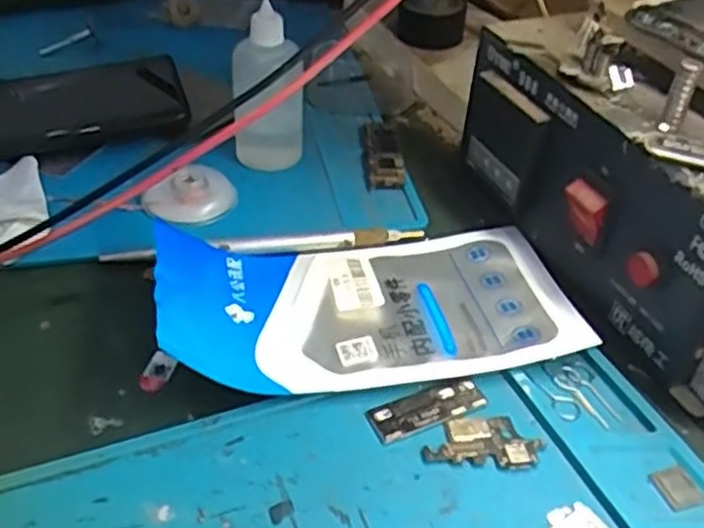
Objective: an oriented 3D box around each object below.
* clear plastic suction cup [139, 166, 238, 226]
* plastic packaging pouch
[{"bbox_3d":[-0.075,-0.033,0.354,0.030,0.014,0.038,33,48,31],"label":"clear plastic suction cup"},{"bbox_3d":[0.007,0.010,0.301,0.162,0.029,0.085,-6,41,-11],"label":"plastic packaging pouch"}]

